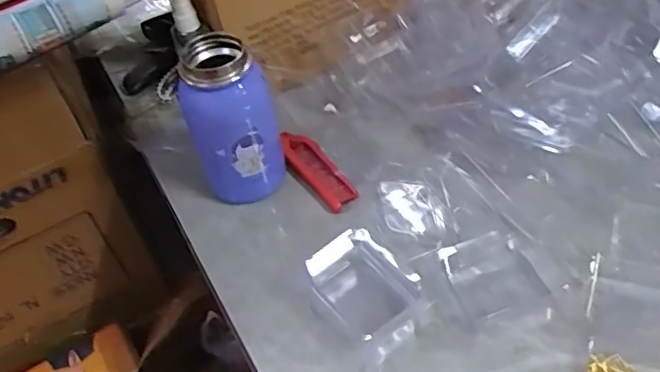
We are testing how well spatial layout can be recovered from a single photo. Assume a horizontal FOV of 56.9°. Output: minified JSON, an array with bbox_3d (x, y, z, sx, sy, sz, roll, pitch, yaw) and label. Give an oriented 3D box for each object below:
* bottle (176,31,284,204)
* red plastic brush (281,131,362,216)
[{"bbox_3d":[-0.082,-0.053,0.518,0.067,0.132,0.063,-5,48,2],"label":"bottle"},{"bbox_3d":[-0.015,-0.018,0.567,0.031,0.012,0.108,-30,52,-19],"label":"red plastic brush"}]

